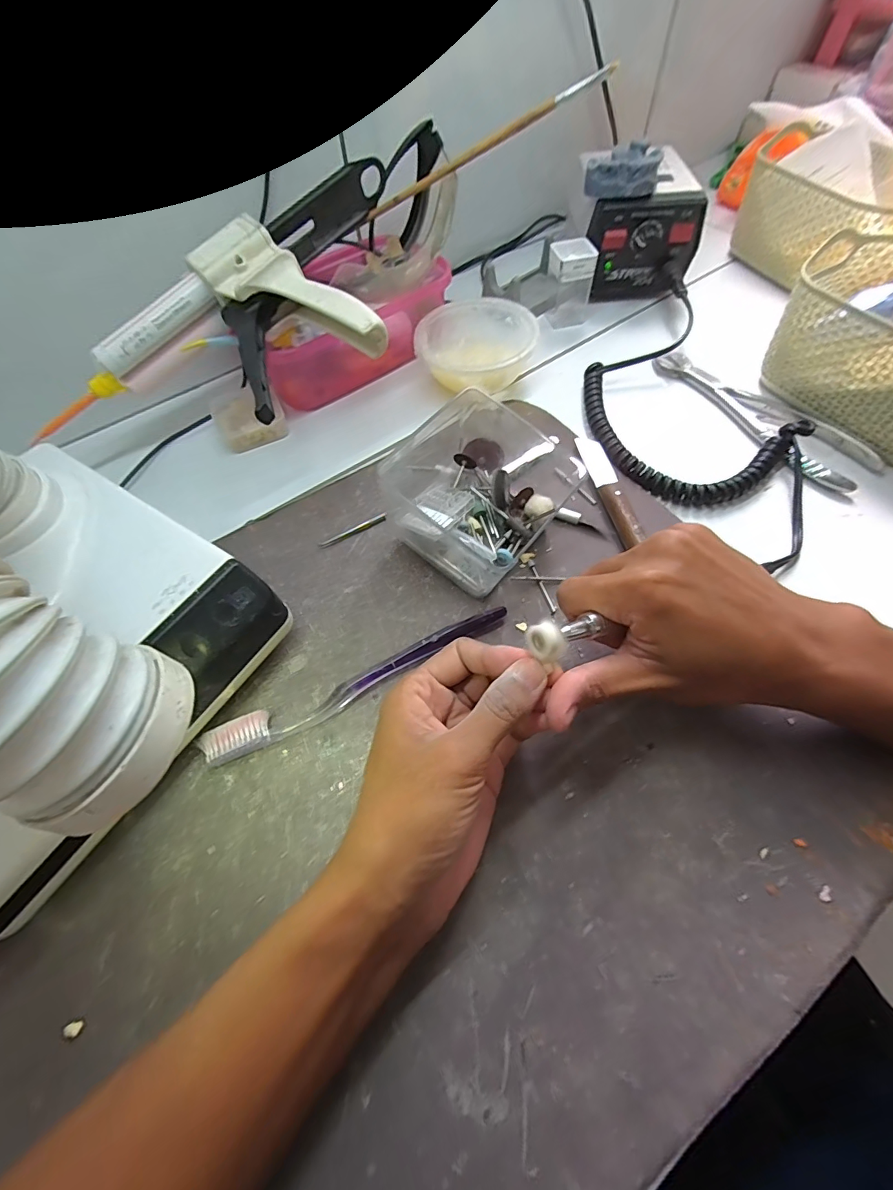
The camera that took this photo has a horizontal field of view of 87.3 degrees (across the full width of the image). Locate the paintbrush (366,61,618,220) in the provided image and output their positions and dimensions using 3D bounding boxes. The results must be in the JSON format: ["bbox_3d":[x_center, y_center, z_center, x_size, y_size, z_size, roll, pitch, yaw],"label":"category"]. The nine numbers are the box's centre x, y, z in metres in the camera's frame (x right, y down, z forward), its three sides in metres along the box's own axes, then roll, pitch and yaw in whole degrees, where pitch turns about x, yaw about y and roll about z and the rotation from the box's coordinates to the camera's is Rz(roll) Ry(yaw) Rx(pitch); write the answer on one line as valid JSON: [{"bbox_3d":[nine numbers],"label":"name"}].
[{"bbox_3d":[0.025,-0.337,0.355,0.195,0.008,0.011,-12,57,23],"label":"paintbrush"}]

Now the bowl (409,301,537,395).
[{"bbox_3d":[0.025,-0.221,0.419,0.100,0.043,0.096,-2,59,3],"label":"bowl"}]

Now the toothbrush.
[{"bbox_3d":[-0.047,0.052,0.276,0.186,0.013,0.019,-22,61,-10],"label":"toothbrush"}]

